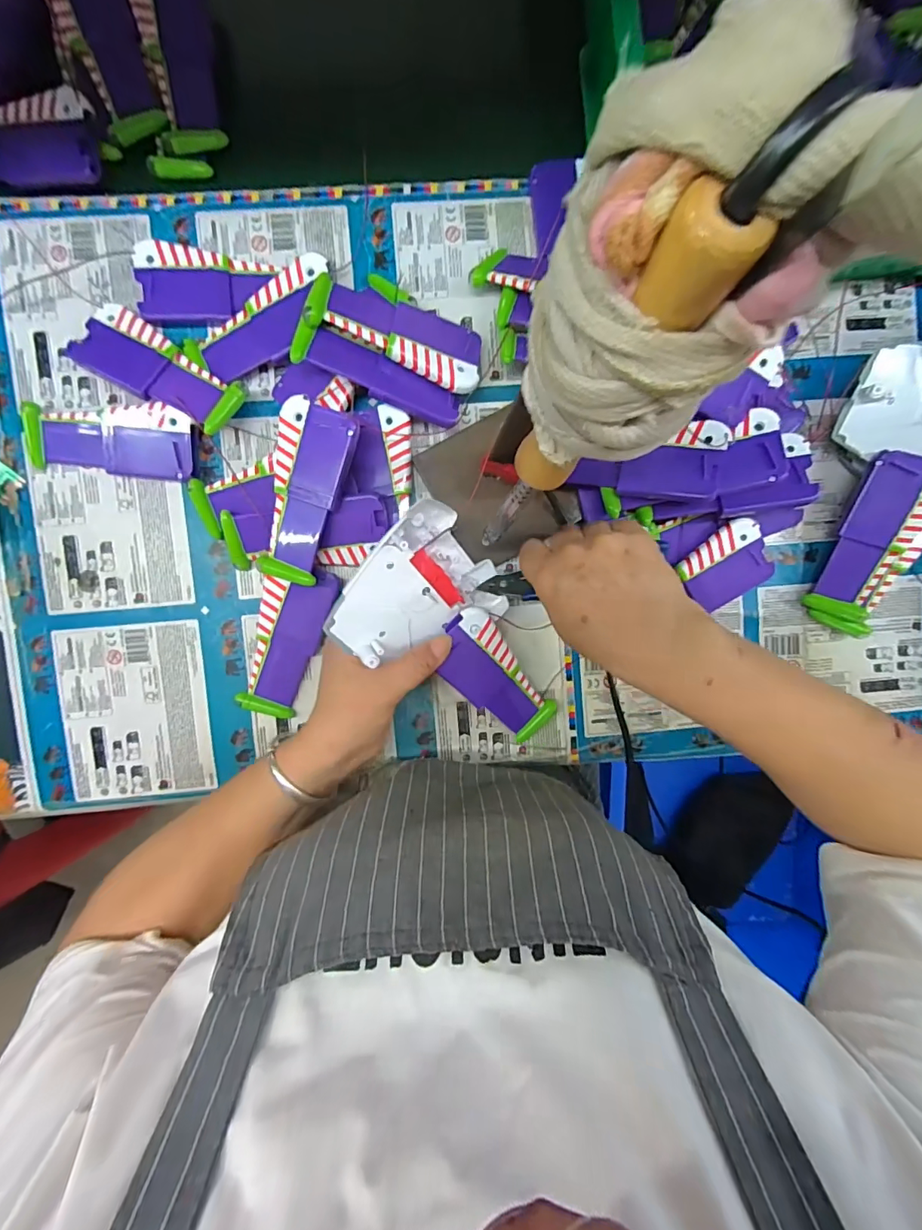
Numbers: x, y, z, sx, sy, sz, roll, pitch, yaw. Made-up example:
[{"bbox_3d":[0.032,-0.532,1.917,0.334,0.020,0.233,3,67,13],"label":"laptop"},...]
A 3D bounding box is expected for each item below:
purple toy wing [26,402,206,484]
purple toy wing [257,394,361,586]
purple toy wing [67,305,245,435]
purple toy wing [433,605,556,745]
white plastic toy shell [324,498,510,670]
[{"bbox_3d":[-0.253,-0.127,0.348,0.124,0.019,0.049,5,95,-4],"label":"purple toy wing"},{"bbox_3d":[-0.110,-0.083,0.331,0.050,0.008,0.119,19,100,3],"label":"purple toy wing"},{"bbox_3d":[-0.212,-0.174,0.344,0.118,0.024,0.046,29,93,-5],"label":"purple toy wing"},{"bbox_3d":[0.025,0.049,0.353,0.048,0.011,0.118,-36,119,2],"label":"purple toy wing"},{"bbox_3d":[-0.030,-0.011,0.325,0.106,0.036,0.096,-47,124,-8],"label":"white plastic toy shell"}]

